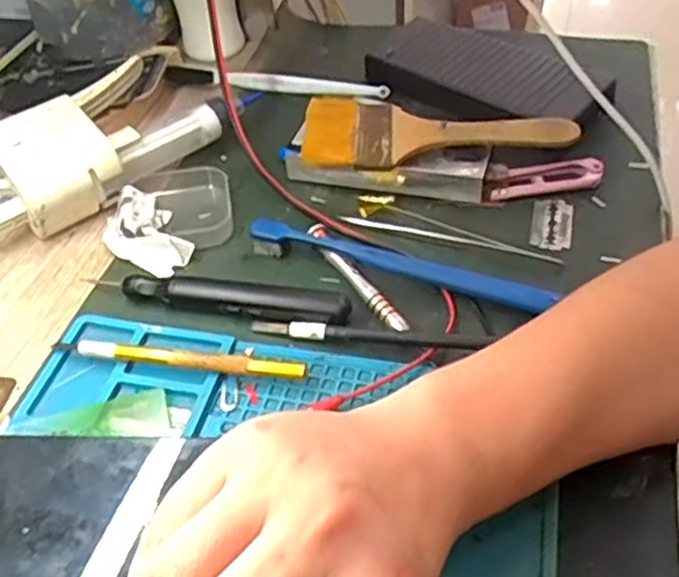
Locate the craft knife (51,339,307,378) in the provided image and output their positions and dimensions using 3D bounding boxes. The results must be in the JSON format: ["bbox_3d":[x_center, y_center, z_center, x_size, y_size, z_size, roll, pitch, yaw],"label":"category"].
[{"bbox_3d":[-0.079,0.034,0.353,0.128,0.012,0.011,6,46,10],"label":"craft knife"}]

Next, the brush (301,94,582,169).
[{"bbox_3d":[0.059,-0.093,0.436,0.163,0.010,0.064,4,48,8],"label":"brush"}]

